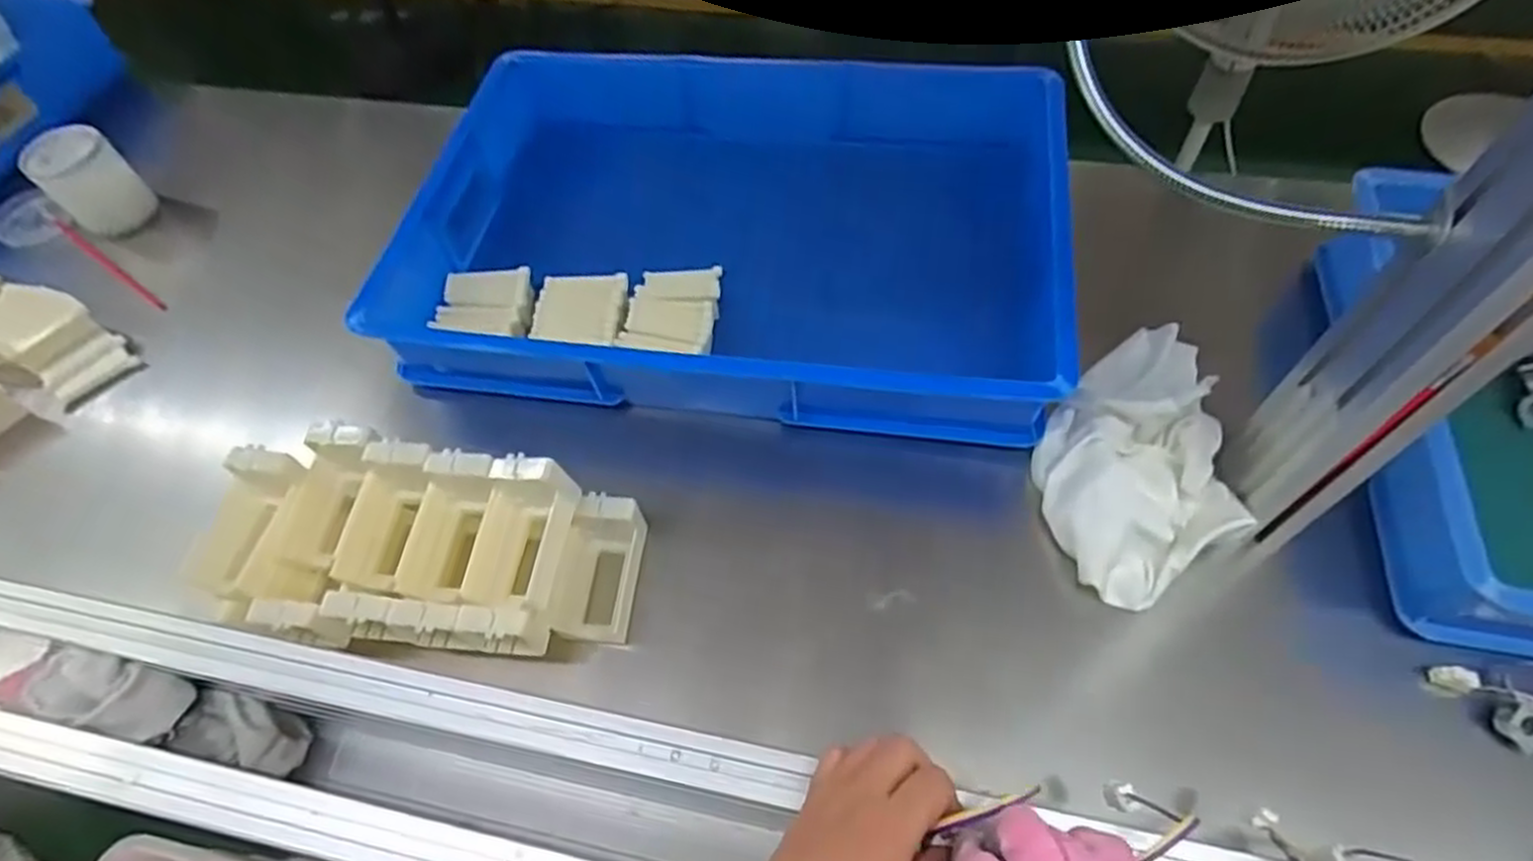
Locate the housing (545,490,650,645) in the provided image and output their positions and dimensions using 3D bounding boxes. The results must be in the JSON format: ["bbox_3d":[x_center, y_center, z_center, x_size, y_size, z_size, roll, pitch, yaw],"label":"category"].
[{"bbox_3d":[-0.127,0.107,0.589,0.056,0.061,0.099,5,58,6],"label":"housing"}]

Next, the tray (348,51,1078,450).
[{"bbox_3d":[-0.023,-0.196,0.781,0.588,0.156,0.423,7,58,8],"label":"tray"}]

